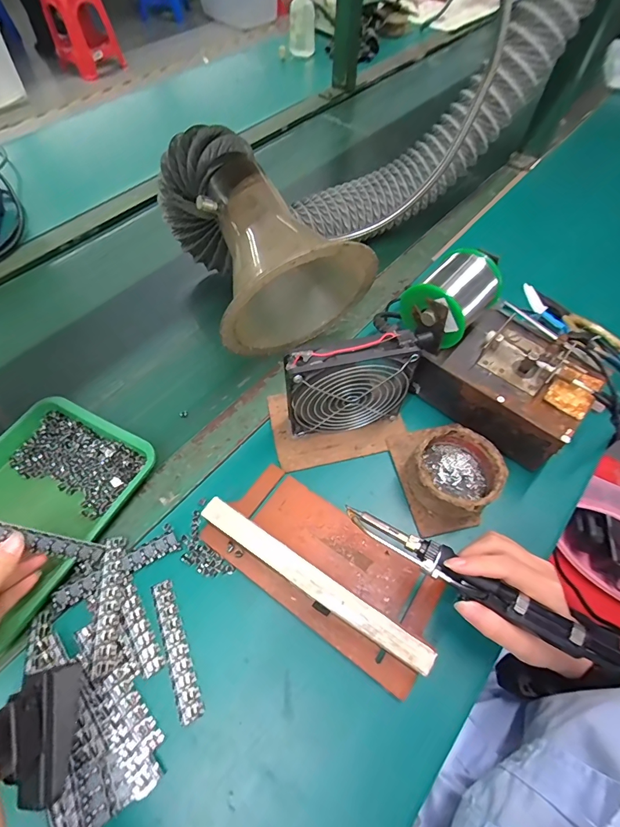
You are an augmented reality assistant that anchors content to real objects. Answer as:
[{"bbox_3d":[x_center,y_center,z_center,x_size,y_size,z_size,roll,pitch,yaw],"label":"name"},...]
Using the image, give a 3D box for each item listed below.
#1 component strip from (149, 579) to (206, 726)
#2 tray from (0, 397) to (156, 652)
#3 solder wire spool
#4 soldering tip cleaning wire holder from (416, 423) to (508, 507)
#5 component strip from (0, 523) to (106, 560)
[{"bbox_3d":[-0.113,0.196,0.328,0.019,0.004,0.108,-22,61,-13],"label":"component strip"},{"bbox_3d":[-0.277,0.090,0.382,0.171,0.024,0.209,22,61,14],"label":"tray"},{"bbox_3d":[0.141,-0.117,0.386,0.067,0.056,0.084,36,65,19],"label":"solder wire spool"},{"bbox_3d":[0.145,0.057,0.384,0.077,0.038,0.078,0,58,0],"label":"soldering tip cleaning wire holder"},{"bbox_3d":[-0.228,0.105,0.322,0.004,0.109,0.016,16,78,56],"label":"component strip"}]

